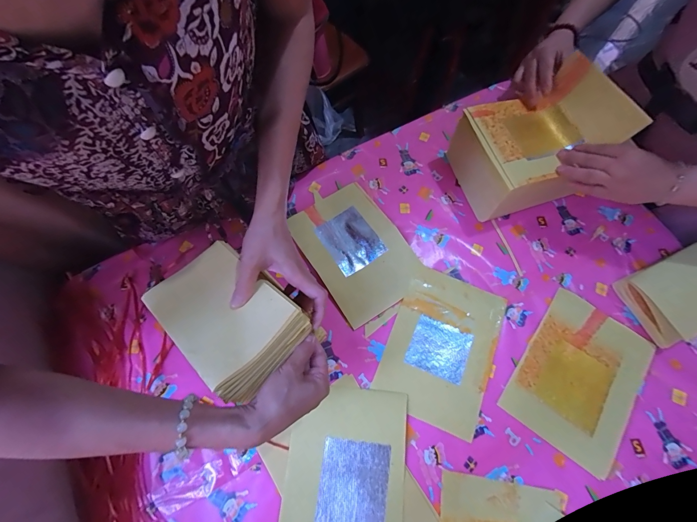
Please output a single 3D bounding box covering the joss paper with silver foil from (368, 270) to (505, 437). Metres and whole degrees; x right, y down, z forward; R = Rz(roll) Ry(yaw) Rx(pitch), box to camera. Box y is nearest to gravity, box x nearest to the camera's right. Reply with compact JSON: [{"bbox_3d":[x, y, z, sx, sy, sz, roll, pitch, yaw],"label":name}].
[{"bbox_3d":[0.148,0.132,0.513,0.158,0.006,0.225,22,73,6],"label":"joss paper with silver foil"}]

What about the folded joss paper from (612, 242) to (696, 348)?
[{"bbox_3d":[0.535,0.044,0.510,0.167,0.076,0.107,-23,71,-9],"label":"folded joss paper"}]

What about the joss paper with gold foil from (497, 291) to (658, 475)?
[{"bbox_3d":[0.354,0.175,0.498,0.160,0.005,0.221,35,75,12],"label":"joss paper with gold foil"}]

